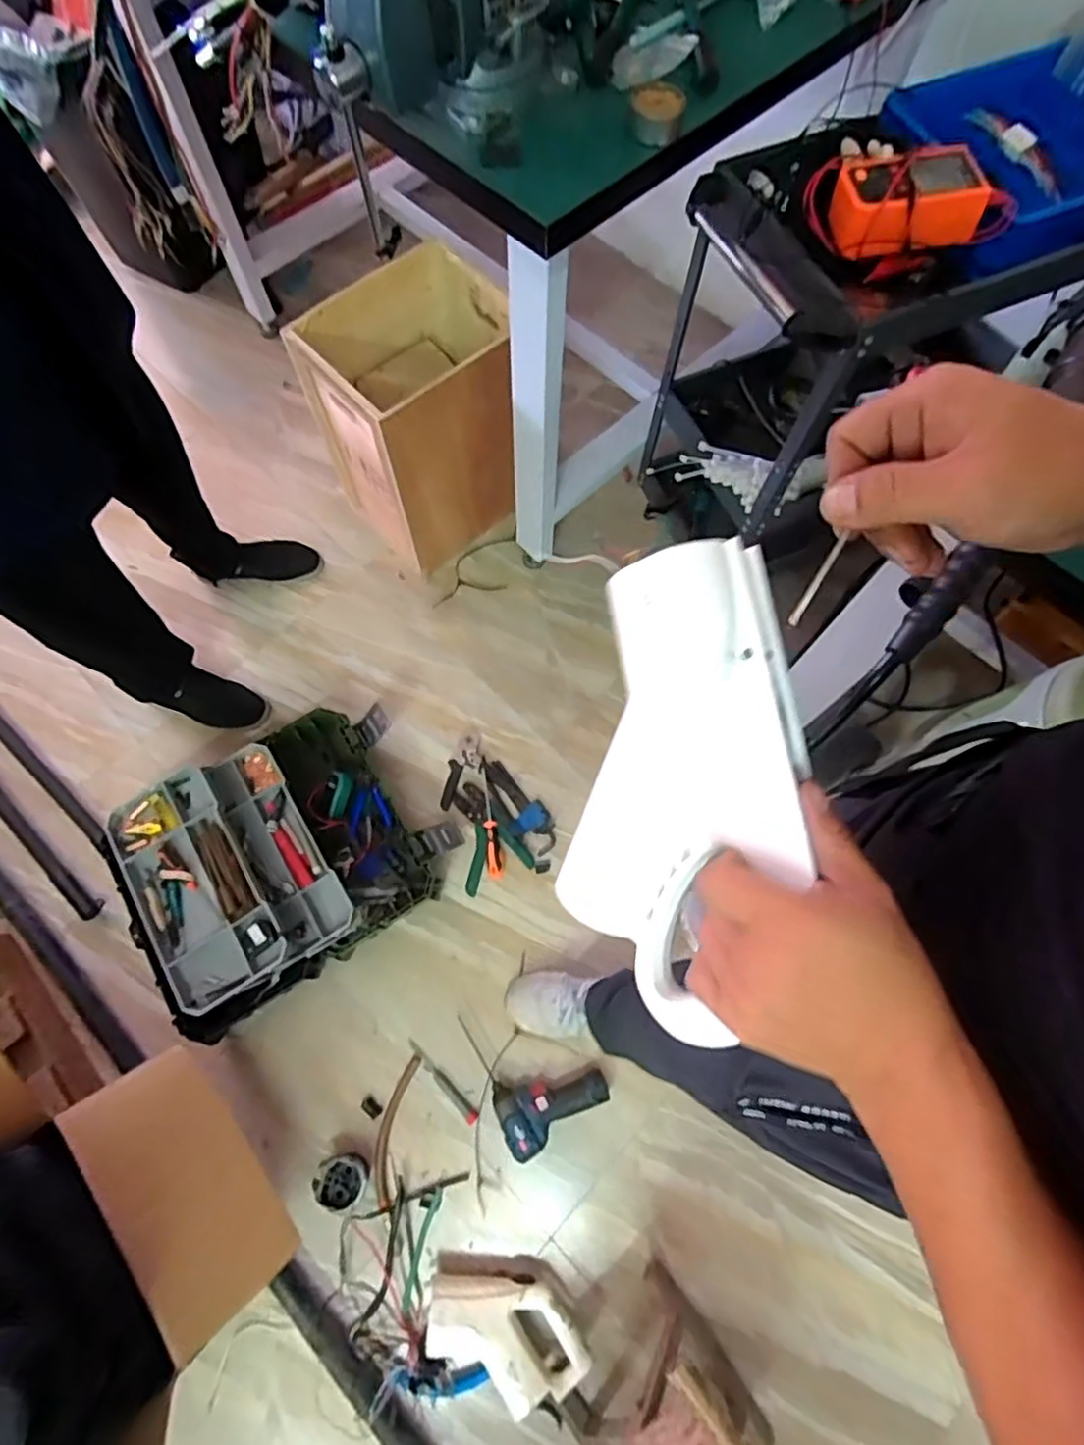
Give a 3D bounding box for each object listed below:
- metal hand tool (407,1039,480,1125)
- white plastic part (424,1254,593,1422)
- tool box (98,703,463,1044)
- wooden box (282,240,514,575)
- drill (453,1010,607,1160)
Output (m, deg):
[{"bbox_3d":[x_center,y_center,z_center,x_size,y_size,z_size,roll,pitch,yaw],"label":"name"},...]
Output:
[{"bbox_3d":[-0.177,0.629,1.144,0.173,0.012,0.025,43,76,14],"label":"metal hand tool"},{"bbox_3d":[-0.056,0.923,1.002,0.257,0.087,0.141,29,73,10],"label":"white plastic part"},{"bbox_3d":[-0.467,0.238,1.198,0.517,0.198,0.423,-32,73,-12],"label":"tool box"},{"bbox_3d":[-0.240,-0.638,1.370,0.392,0.462,0.340,-38,74,-12],"label":"wooden box"},{"bbox_3d":[-0.009,0.596,1.132,0.186,0.065,0.223,-25,72,-8],"label":"drill"}]

